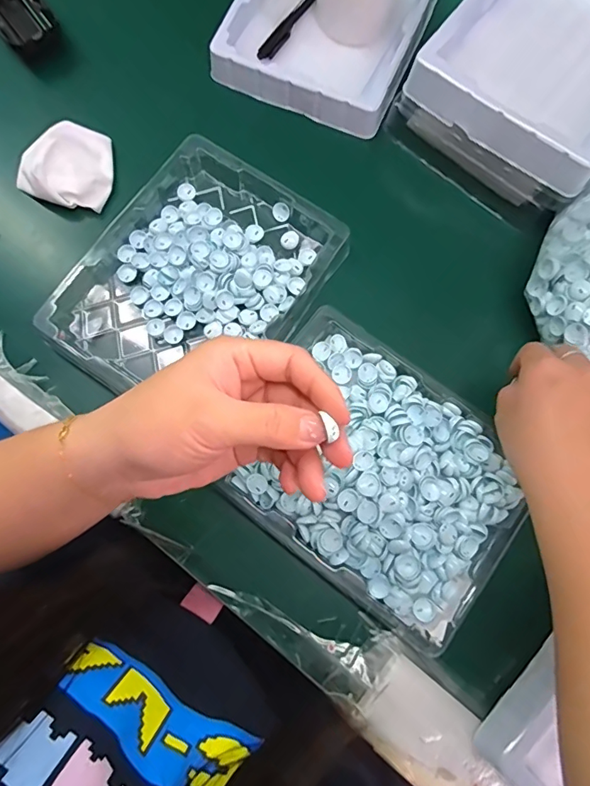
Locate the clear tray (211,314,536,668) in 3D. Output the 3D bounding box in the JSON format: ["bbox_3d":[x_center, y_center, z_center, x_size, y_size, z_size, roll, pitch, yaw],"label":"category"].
[{"bbox_3d":[0.063,0.060,0.357,0.207,0.033,0.168,36,79,6],"label":"clear tray"}]

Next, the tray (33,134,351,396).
[{"bbox_3d":[-0.081,-0.093,0.392,0.168,0.029,0.221,35,79,6],"label":"tray"}]

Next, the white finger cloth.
[{"bbox_3d":[-0.205,-0.204,0.414,0.075,0.030,0.069,6,77,0],"label":"white finger cloth"}]

